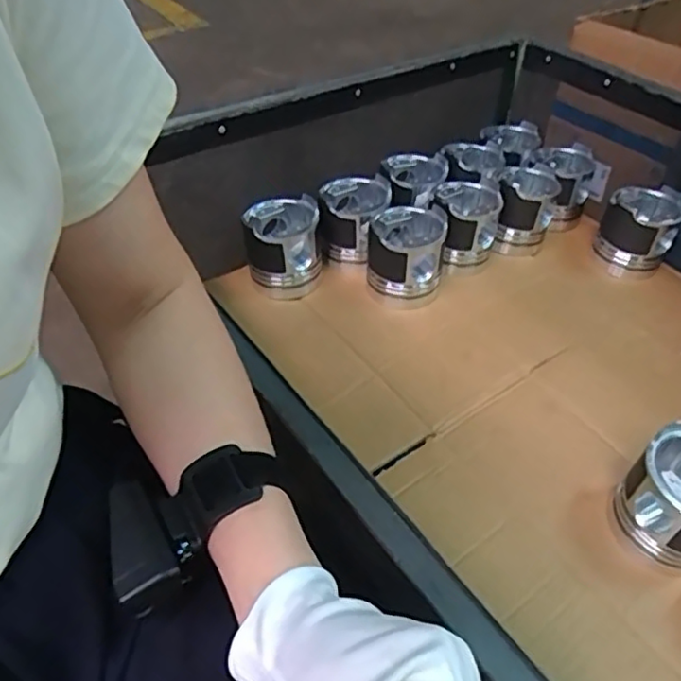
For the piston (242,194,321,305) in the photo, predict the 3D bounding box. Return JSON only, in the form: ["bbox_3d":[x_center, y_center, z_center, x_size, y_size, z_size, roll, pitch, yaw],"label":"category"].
[{"bbox_3d":[-0.078,-0.123,0.826,0.095,0.110,0.095,-2,44,-6],"label":"piston"}]

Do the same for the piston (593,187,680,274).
[{"bbox_3d":[0.429,-0.157,0.896,0.098,0.102,0.094,23,47,19],"label":"piston"}]

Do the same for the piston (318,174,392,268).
[{"bbox_3d":[0.017,-0.162,0.864,0.094,0.109,0.091,2,44,-2],"label":"piston"}]

